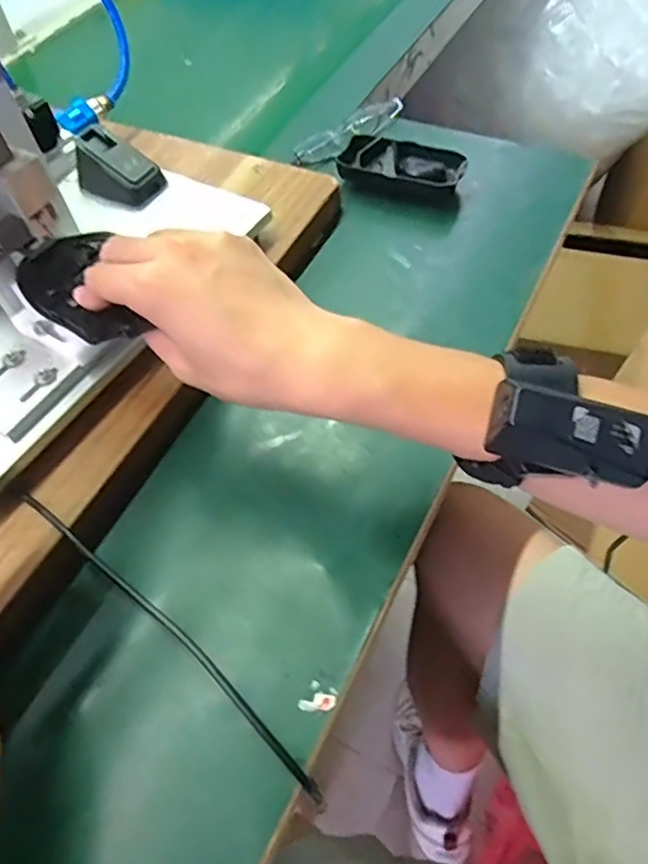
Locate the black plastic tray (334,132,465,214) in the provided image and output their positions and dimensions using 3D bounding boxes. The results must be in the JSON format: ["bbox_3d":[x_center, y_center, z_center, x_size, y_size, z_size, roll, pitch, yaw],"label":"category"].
[{"bbox_3d":[0.071,-0.235,0.546,0.109,0.027,0.055,20,61,16],"label":"black plastic tray"}]

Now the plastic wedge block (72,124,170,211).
[{"bbox_3d":[-0.164,-0.209,0.481,0.061,0.041,0.037,16,60,14],"label":"plastic wedge block"}]

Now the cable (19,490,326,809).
[{"bbox_3d":[-0.088,0.106,0.332,0.236,0.027,0.012,36,66,24],"label":"cable"}]

